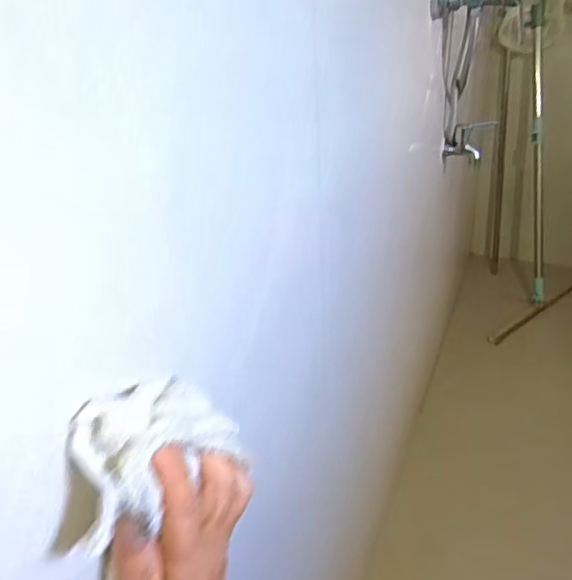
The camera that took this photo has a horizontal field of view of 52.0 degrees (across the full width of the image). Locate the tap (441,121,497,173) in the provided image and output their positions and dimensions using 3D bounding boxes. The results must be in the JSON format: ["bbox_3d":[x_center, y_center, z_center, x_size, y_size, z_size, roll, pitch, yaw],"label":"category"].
[{"bbox_3d":[0.342,-0.273,1.105,0.096,0.078,0.029,-11,25,-11],"label":"tap"}]

